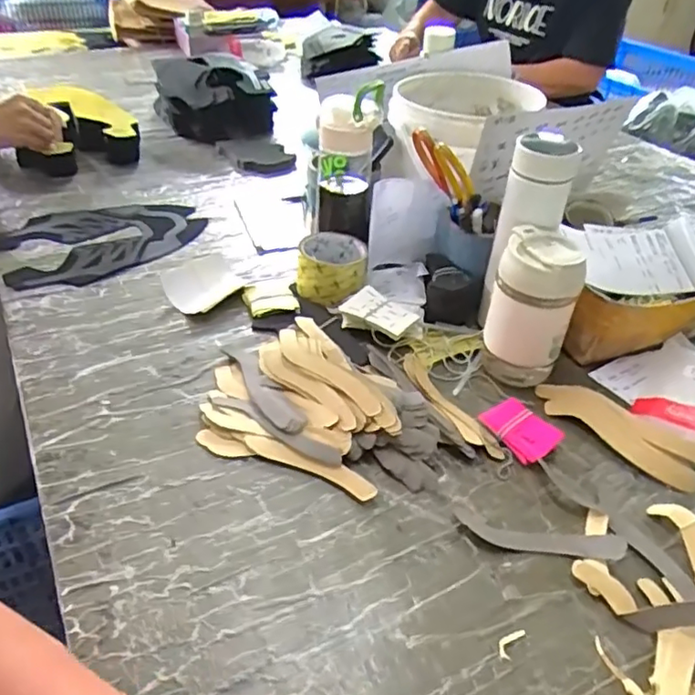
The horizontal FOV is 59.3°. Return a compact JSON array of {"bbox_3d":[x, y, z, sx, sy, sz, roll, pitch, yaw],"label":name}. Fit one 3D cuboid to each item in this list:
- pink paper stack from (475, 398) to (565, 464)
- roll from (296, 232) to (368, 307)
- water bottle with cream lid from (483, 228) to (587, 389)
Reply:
[{"bbox_3d":[0.170,0.080,0.597,0.053,0.020,0.068,-23,44,-29],"label":"pink paper stack"},{"bbox_3d":[-0.020,-0.099,0.779,0.086,0.057,0.091,1,38,-2],"label":"roll"},{"bbox_3d":[0.189,-0.037,0.636,0.081,0.152,0.069,14,39,14],"label":"water bottle with cream lid"}]

